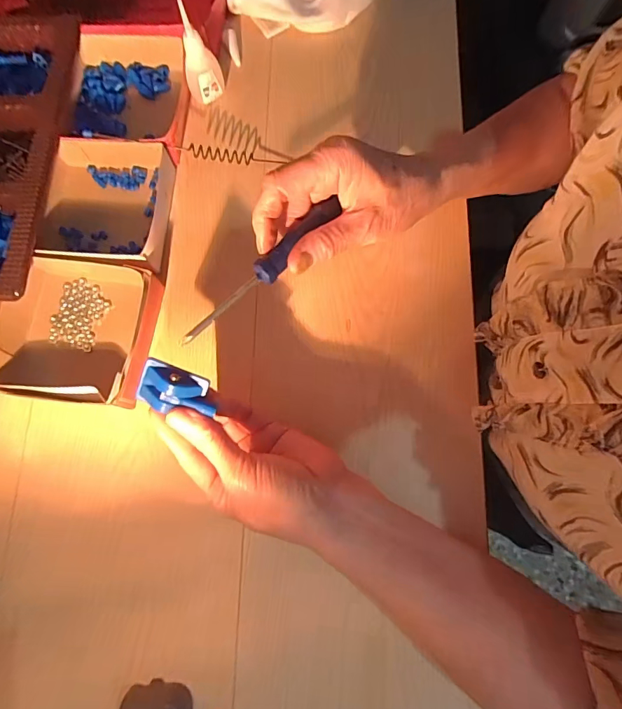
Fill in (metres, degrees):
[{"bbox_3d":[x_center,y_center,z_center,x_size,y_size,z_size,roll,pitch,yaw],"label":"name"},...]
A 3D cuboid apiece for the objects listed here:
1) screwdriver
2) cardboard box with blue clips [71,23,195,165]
[{"bbox_3d":[-0.033,-0.056,0.284,0.020,0.013,0.138,43,84,9],"label":"screwdriver"},{"bbox_3d":[-0.180,-0.253,0.408,0.131,0.042,0.123,5,79,3],"label":"cardboard box with blue clips"}]

